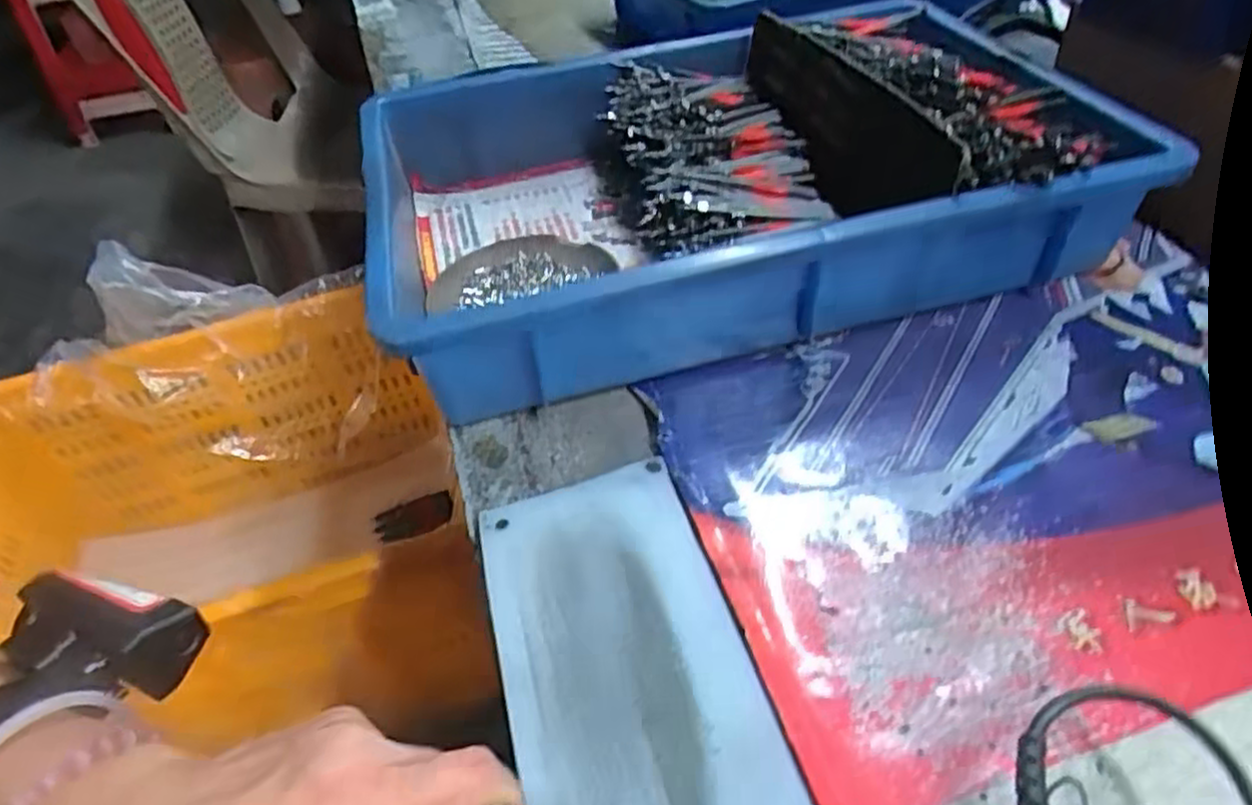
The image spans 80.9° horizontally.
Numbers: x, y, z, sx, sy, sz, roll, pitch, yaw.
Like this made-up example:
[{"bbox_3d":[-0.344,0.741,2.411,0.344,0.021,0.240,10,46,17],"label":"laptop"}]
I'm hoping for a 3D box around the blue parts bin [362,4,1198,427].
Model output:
[{"bbox_3d":[0.062,-0.153,0.478,0.434,0.089,0.298,-13,46,-9],"label":"blue parts bin"}]

